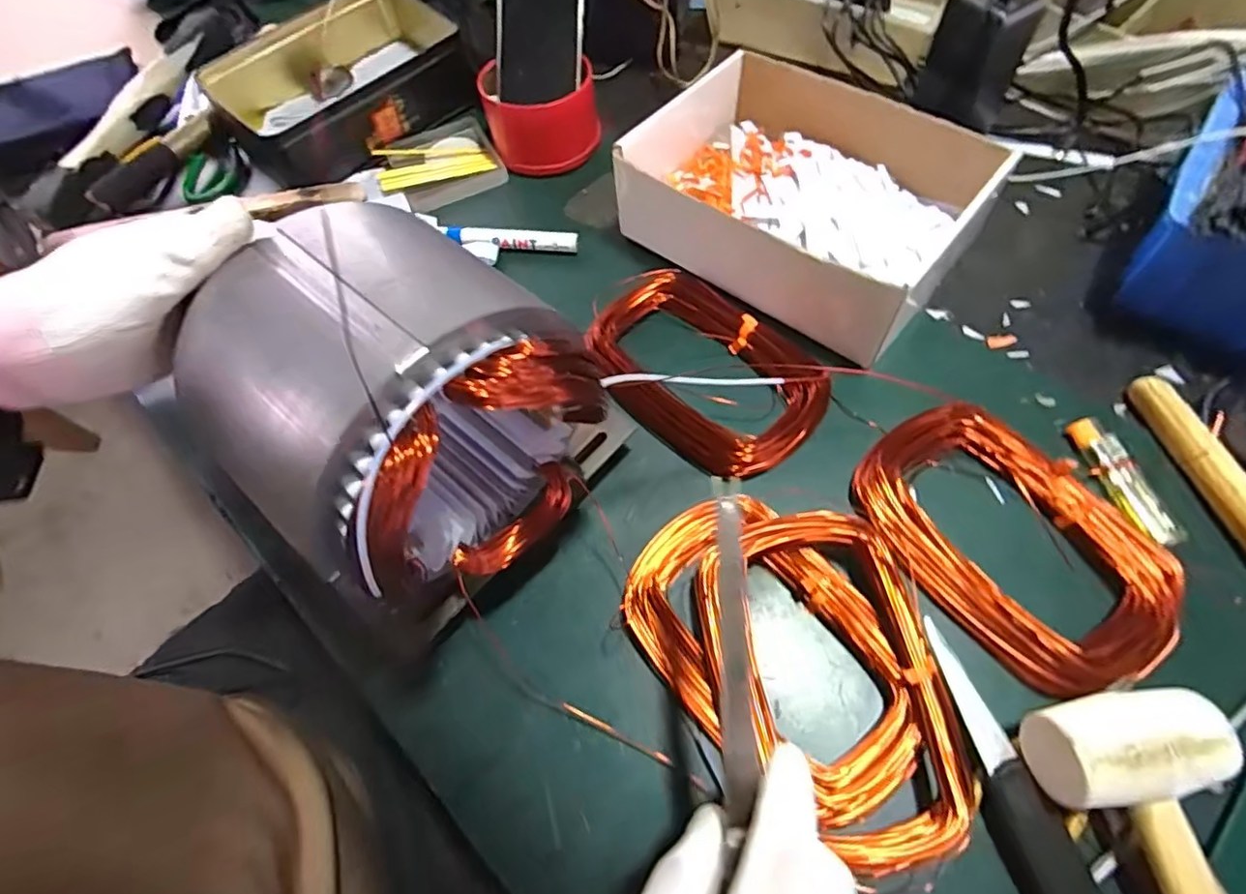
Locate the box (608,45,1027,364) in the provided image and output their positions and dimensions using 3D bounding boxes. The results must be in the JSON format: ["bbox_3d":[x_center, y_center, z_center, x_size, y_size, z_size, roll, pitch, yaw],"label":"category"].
[{"bbox_3d":[0.138,-0.198,0.466,0.243,0.070,0.183,35,71,21],"label":"box"}]

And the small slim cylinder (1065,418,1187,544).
[{"bbox_3d":[0.310,0.020,0.369,0.022,0.010,0.085,-18,63,-6],"label":"small slim cylinder"}]

